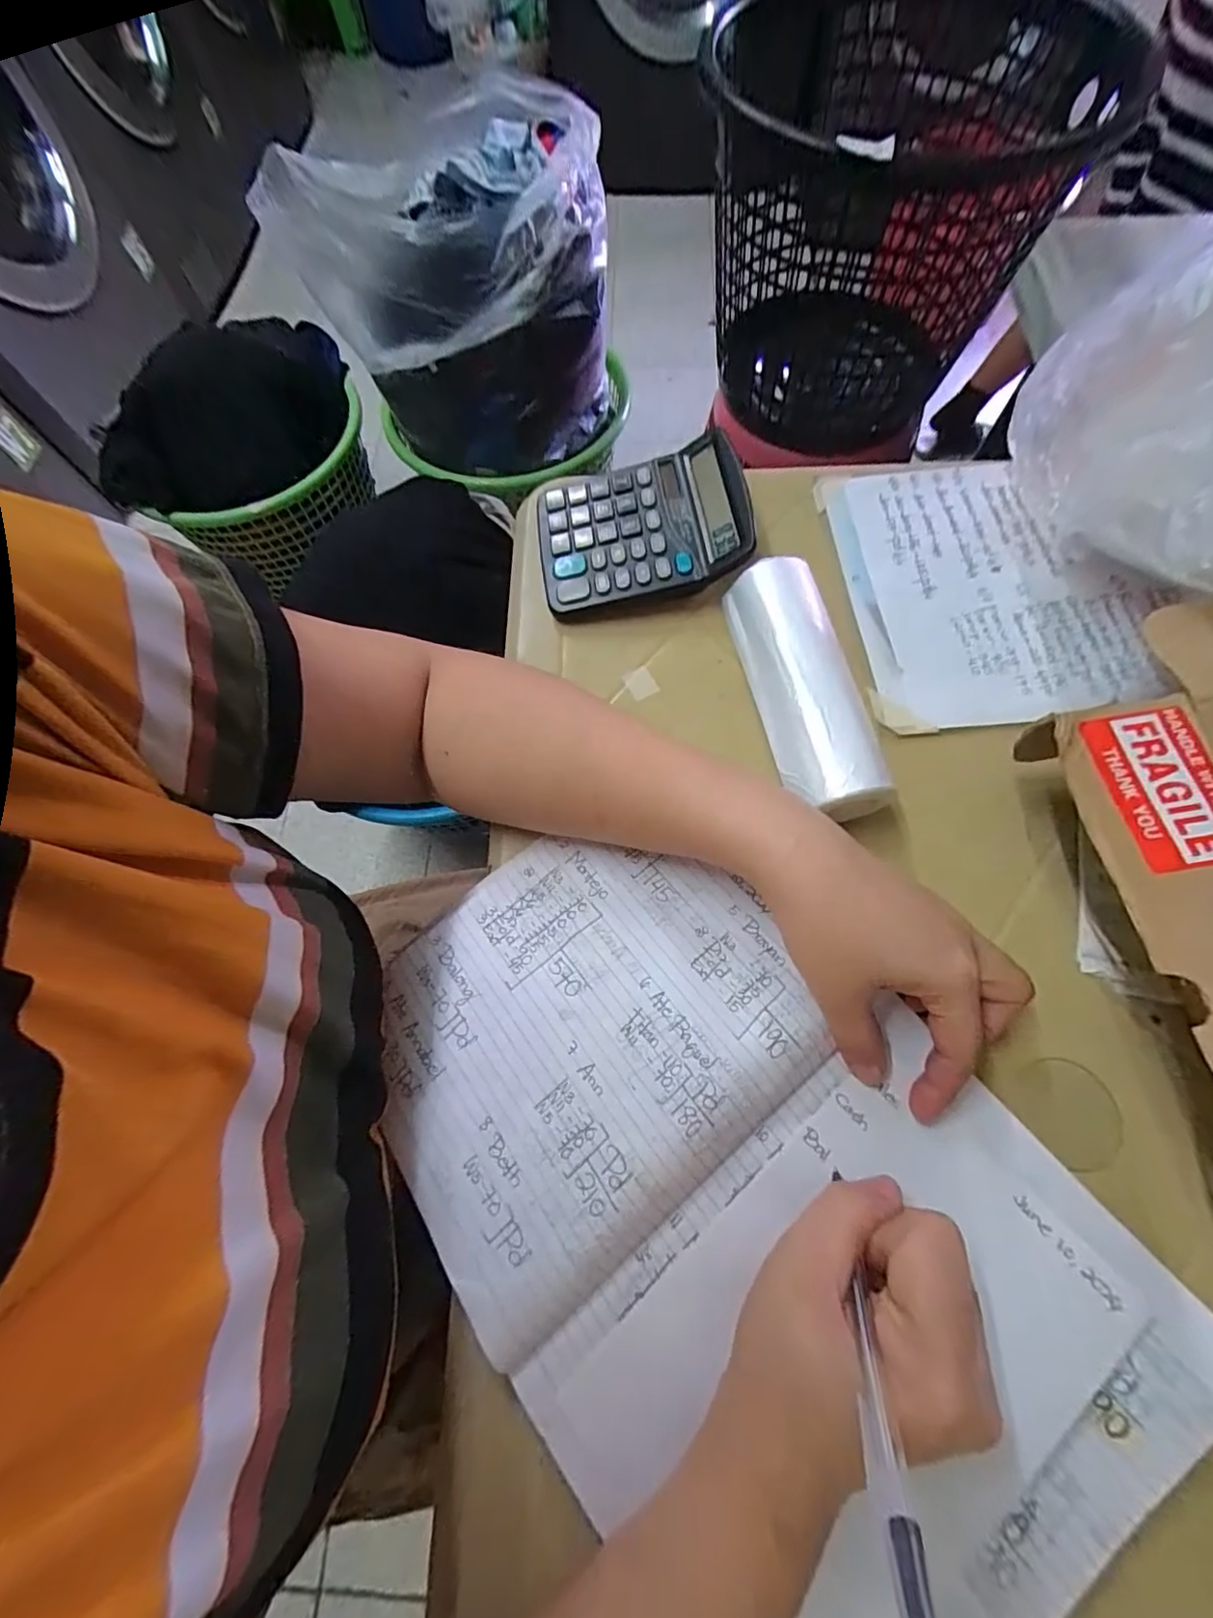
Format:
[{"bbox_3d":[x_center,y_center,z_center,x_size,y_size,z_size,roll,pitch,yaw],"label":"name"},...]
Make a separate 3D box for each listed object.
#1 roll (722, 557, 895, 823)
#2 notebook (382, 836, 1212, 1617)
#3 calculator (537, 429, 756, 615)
[{"bbox_3d":[0.113,-0.073,0.335,0.053,0.049,0.166,-14,69,-2],"label":"roll"},{"bbox_3d":[0.052,0.173,0.262,0.236,0.020,0.371,-40,73,-12],"label":"notebook"},{"bbox_3d":[0.023,-0.200,0.391,0.143,0.045,0.116,-6,69,1],"label":"calculator"}]

